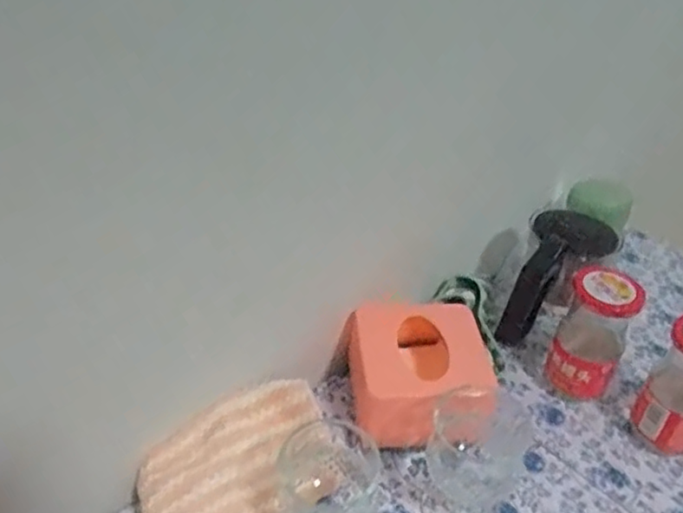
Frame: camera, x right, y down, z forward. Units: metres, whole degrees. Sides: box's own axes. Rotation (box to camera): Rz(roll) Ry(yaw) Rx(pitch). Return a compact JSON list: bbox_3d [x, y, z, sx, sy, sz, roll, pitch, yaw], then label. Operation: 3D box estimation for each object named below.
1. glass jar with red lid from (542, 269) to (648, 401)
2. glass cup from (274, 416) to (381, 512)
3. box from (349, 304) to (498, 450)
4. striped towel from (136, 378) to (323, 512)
[{"bbox_3d":[0.225,0.076,0.568,0.055,0.122,0.061,25,43,26],"label":"glass jar with red lid"},{"bbox_3d":[-0.007,0.172,0.448,0.075,0.092,0.070,2,37,-2],"label":"glass cup"},{"bbox_3d":[0.062,0.103,0.540,0.108,0.079,0.119,-2,38,-7],"label":"box"},{"bbox_3d":[-0.092,0.172,0.475,0.092,0.052,0.183,27,43,28],"label":"striped towel"}]

